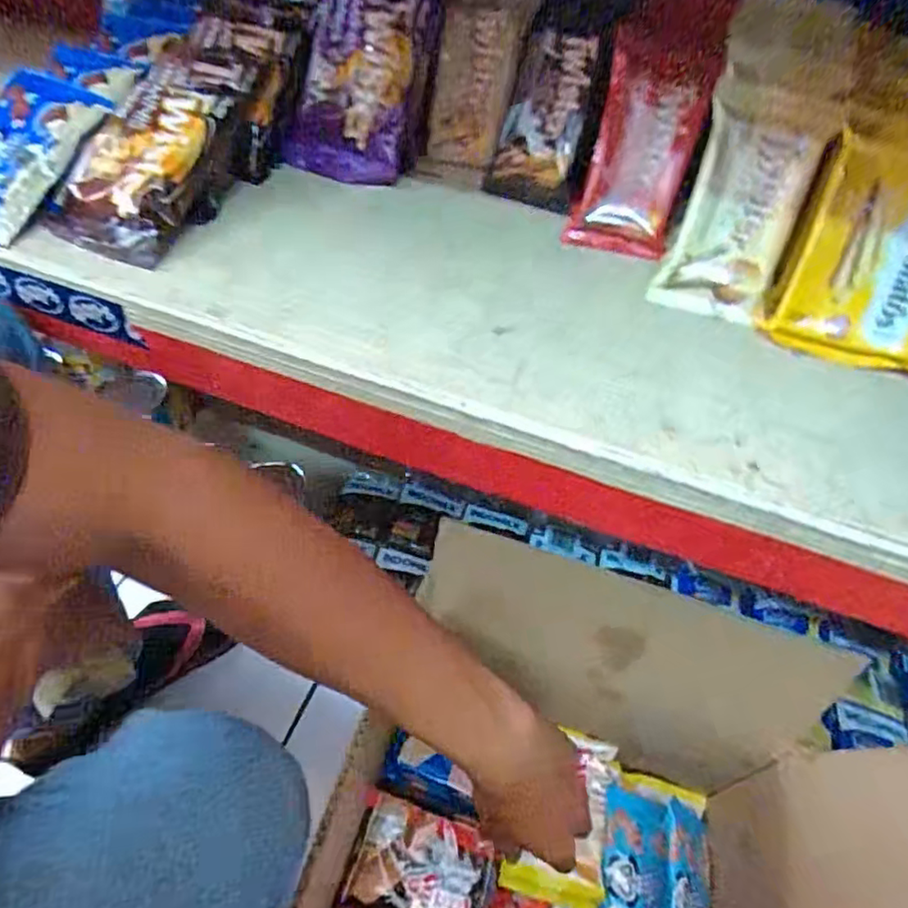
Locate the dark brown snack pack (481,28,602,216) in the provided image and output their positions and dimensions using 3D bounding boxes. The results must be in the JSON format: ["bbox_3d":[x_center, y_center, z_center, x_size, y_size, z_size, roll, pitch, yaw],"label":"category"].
[{"bbox_3d":[0.067,-0.255,0.464,0.068,0.120,0.029,21,28,16],"label":"dark brown snack pack"}]

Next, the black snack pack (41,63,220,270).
[{"bbox_3d":[-0.229,-0.215,0.441,0.098,0.035,0.152,19,85,10],"label":"black snack pack"}]

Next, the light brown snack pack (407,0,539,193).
[{"bbox_3d":[0.013,-0.292,0.484,0.068,0.147,0.017,22,40,8],"label":"light brown snack pack"}]

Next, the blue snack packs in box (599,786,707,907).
[{"bbox_3d":[0.181,0.391,0.546,0.097,0.055,0.154,17,52,10],"label":"blue snack packs in box"}]

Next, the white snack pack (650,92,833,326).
[{"bbox_3d":[0.186,-0.155,0.399,0.069,0.123,0.029,20,21,9],"label":"white snack pack"}]

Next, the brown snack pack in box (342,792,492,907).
[{"bbox_3d":[-0.030,0.381,0.555,0.119,0.032,0.086,16,52,9],"label":"brown snack pack in box"}]

